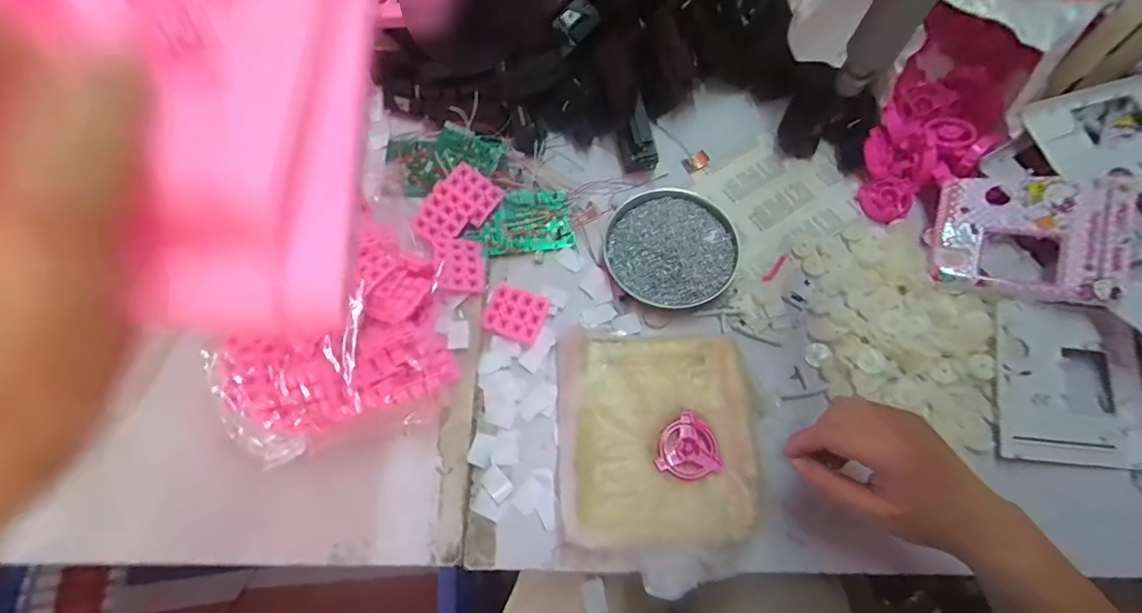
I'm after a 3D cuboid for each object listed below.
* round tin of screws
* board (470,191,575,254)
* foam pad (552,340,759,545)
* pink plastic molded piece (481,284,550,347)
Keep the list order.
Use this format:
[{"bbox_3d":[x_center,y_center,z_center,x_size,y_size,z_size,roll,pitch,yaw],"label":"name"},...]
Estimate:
[{"bbox_3d":[0.104,-0.062,0.535,0.135,0.021,0.127,-1,67,2],"label":"round tin of screws"},{"bbox_3d":[-0.053,-0.093,0.558,0.106,0.019,0.070,-9,67,-1],"label":"board"},{"bbox_3d":[0.074,0.117,0.450,0.171,0.037,0.188,-2,67,1],"label":"foam pad"},{"bbox_3d":[-0.056,0.008,0.519,0.059,0.012,0.053,18,69,10],"label":"pink plastic molded piece"}]

